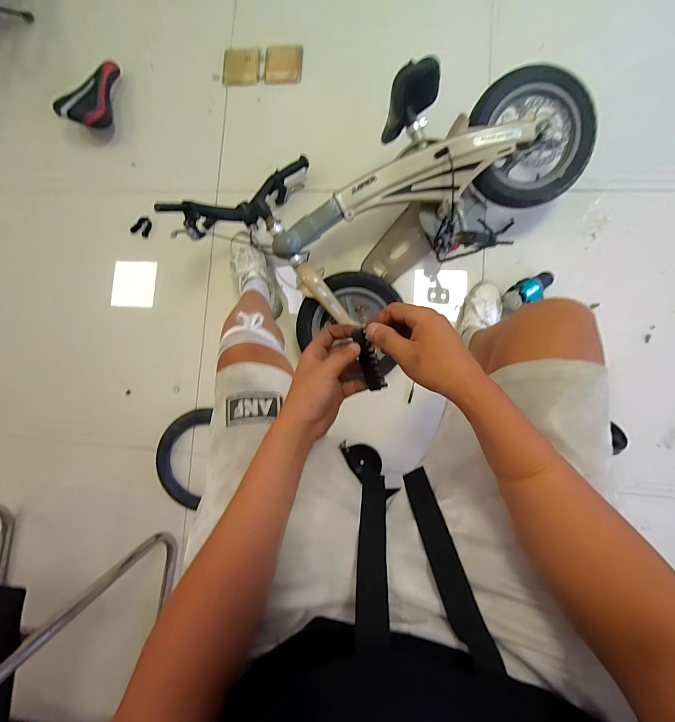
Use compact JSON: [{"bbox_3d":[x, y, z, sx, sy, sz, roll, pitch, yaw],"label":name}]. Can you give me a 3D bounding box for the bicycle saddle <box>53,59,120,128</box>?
[{"bbox_3d":[-0.777,-0.866,1.107,0.138,0.052,0.260,30,73,-18],"label":"bicycle saddle"}]

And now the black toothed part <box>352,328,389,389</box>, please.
[{"bbox_3d":[0.038,-0.001,0.415,0.022,0.007,0.077,-17,103,7],"label":"black toothed part"}]

